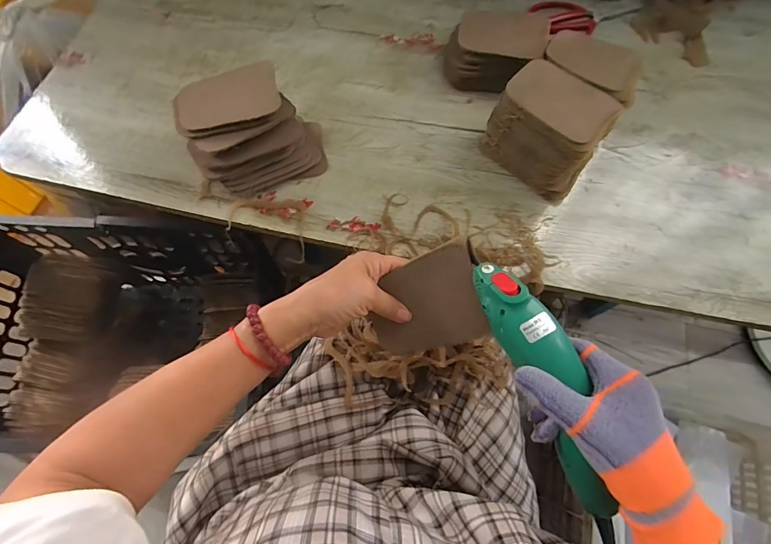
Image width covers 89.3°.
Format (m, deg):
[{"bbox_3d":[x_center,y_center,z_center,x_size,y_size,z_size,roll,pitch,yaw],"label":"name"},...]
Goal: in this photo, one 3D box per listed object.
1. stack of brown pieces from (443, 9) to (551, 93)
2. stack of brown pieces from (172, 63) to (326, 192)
[{"bbox_3d":[0.159,-0.324,0.572,0.134,0.053,0.113,12,69,3],"label":"stack of brown pieces"},{"bbox_3d":[-0.160,-0.170,0.482,0.153,0.105,0.101,-16,70,-7],"label":"stack of brown pieces"}]

